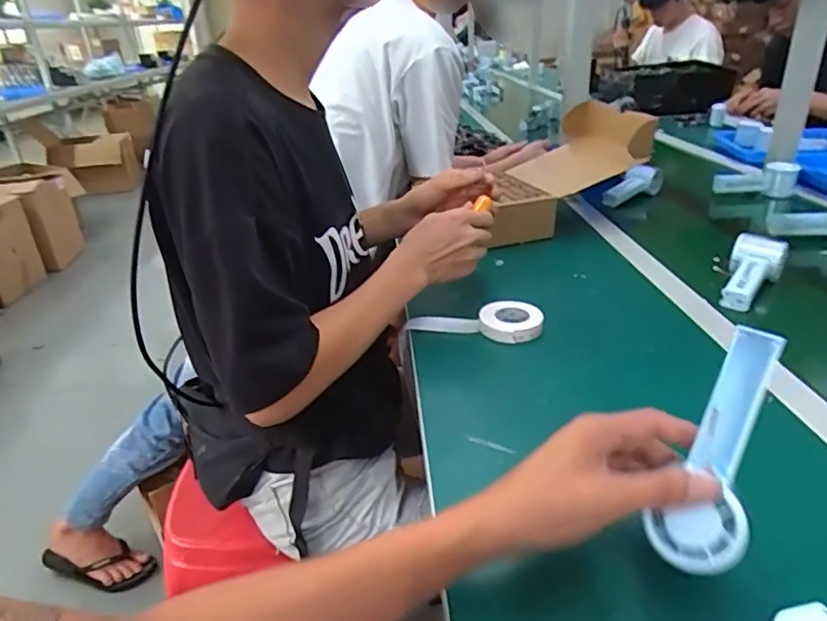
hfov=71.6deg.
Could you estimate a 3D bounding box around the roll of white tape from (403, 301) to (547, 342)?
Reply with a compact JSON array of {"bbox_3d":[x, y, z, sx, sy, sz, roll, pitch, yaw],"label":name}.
[{"bbox_3d":[0.077,0.010,0.711,0.162,0.021,0.066,4,28,14],"label":"roll of white tape"}]

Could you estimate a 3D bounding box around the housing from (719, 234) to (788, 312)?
[{"bbox_3d":[0.448,-0.046,0.770,0.062,0.047,0.137,21,54,38],"label":"housing"}]

